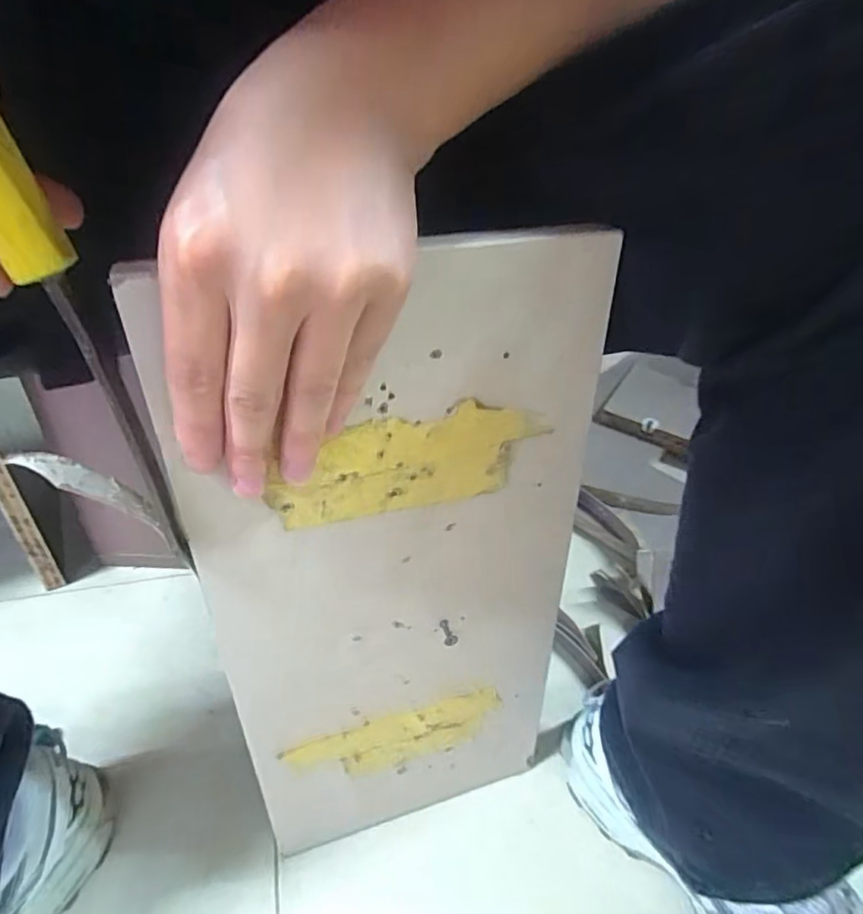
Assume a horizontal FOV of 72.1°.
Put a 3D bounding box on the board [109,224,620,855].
[{"bbox_3d":[-0.016,0.088,0.330,0.193,0.397,0.010,-10,35,-16],"label":"board"}]

